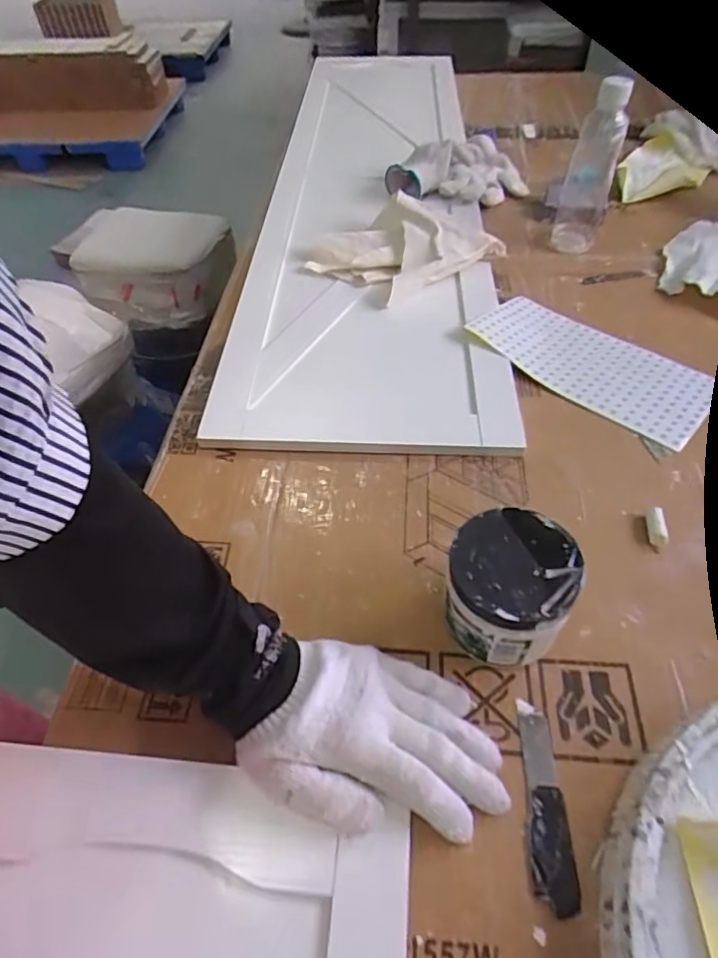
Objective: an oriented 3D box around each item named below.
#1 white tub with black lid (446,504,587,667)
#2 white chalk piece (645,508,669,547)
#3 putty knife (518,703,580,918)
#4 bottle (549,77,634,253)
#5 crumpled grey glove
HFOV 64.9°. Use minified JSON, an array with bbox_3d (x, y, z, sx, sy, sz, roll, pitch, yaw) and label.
[{"bbox_3d":[0.099,0.075,0.378,0.077,0.076,0.081,-3,52,3],"label":"white tub with black lid"},{"bbox_3d":[0.229,0.036,0.436,0.013,0.008,0.030,1,67,6],"label":"white chalk piece"},{"bbox_3d":[0.110,0.190,0.334,0.024,0.004,0.108,0,52,5],"label":"putty knife"},{"bbox_3d":[0.262,-0.351,0.637,0.051,0.175,0.059,11,54,13],"label":"bottle"},{"bbox_3d":[0.129,-0.409,0.762,0.186,0.071,0.096,-23,54,-12],"label":"crumpled grey glove"}]

